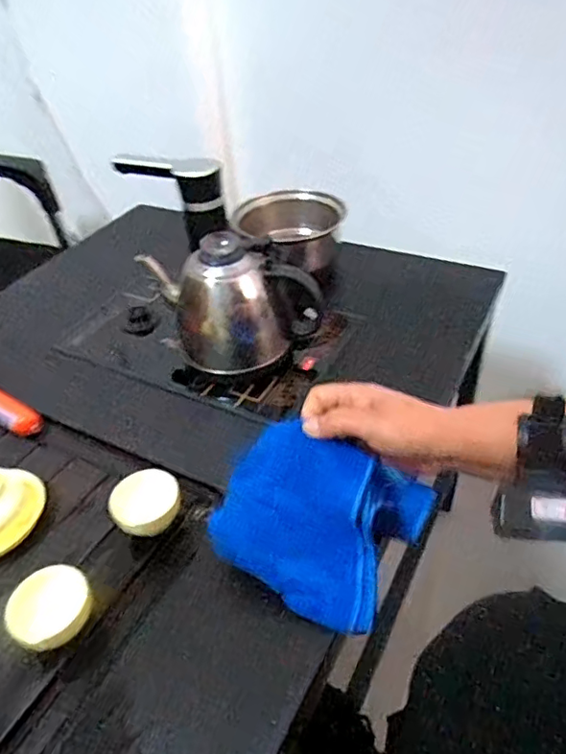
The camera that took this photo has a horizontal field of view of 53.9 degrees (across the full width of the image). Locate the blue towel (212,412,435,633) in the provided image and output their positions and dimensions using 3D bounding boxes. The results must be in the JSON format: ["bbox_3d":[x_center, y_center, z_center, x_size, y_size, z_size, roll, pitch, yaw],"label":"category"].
[{"bbox_3d":[0.030,0.117,0.455,0.154,0.033,0.131,30,87,2],"label":"blue towel"}]

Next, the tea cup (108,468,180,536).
[{"bbox_3d":[-0.124,0.122,0.515,0.060,0.043,0.056,-3,40,3],"label":"tea cup"}]

